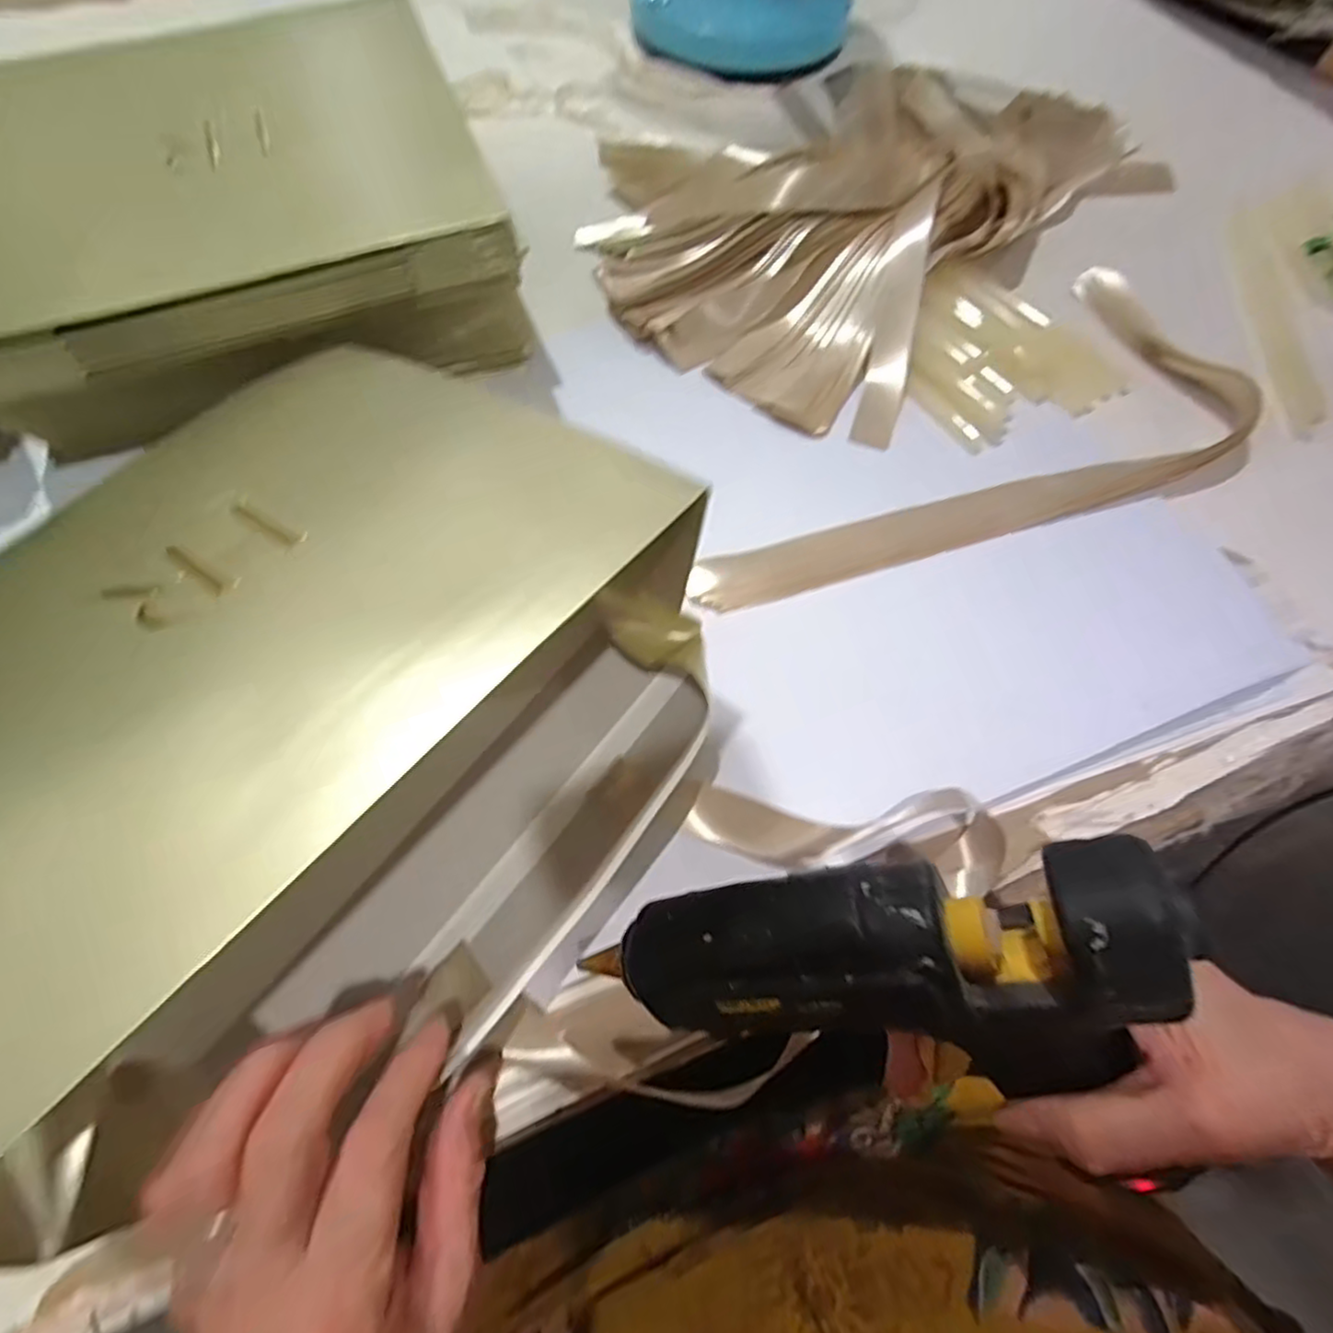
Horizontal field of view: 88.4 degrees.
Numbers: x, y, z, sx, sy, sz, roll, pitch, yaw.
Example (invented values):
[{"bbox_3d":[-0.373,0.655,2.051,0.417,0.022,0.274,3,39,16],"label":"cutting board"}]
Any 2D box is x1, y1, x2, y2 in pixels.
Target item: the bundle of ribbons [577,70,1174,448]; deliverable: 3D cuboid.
[{"bbox_3d":[0.146,-0.374,0.551,0.437,0.064,0.336,-37,69,-20],"label":"bundle of ribbons"}]

